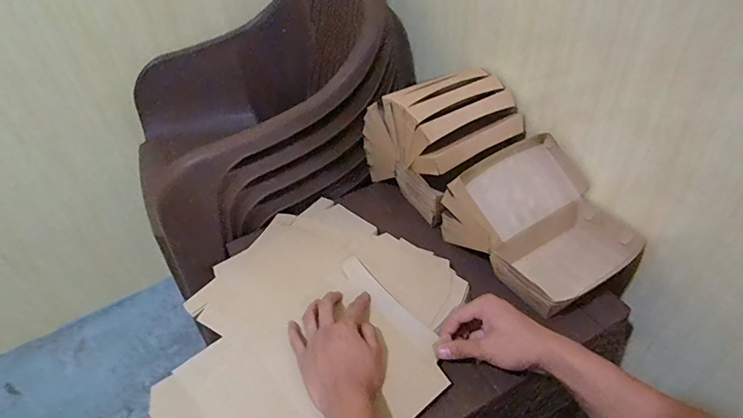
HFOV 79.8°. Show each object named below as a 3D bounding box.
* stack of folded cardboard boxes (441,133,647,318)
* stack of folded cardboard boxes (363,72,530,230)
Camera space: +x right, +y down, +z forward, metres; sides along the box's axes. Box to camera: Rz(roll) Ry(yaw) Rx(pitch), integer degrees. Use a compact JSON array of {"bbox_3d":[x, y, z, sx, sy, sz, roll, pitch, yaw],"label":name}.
[{"bbox_3d":[0.244,0.018,0.644,0.188,0.116,0.207,-27,45,-22],"label":"stack of folded cardboard boxes"},{"bbox_3d":[0.121,-0.133,0.757,0.190,0.164,0.212,-25,45,-20],"label":"stack of folded cardboard boxes"}]

